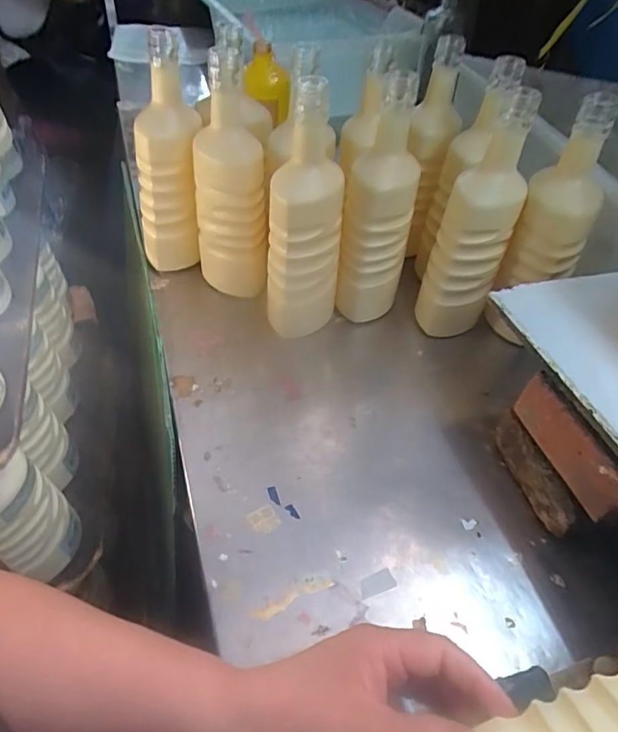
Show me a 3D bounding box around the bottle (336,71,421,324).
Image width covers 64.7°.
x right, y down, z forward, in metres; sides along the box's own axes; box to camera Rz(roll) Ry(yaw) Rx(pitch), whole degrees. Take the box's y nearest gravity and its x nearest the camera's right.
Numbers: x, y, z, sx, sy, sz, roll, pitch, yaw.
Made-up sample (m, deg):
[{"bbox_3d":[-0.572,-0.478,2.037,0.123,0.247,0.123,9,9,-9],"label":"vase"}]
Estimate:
[{"bbox_3d":[0.074,-0.165,0.524,0.079,0.241,0.085,5,47,1],"label":"bottle"}]

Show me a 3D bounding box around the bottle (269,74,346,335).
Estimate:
[{"bbox_3d":[-0.003,-0.142,0.496,0.073,0.253,0.076,3,47,-1],"label":"bottle"}]

